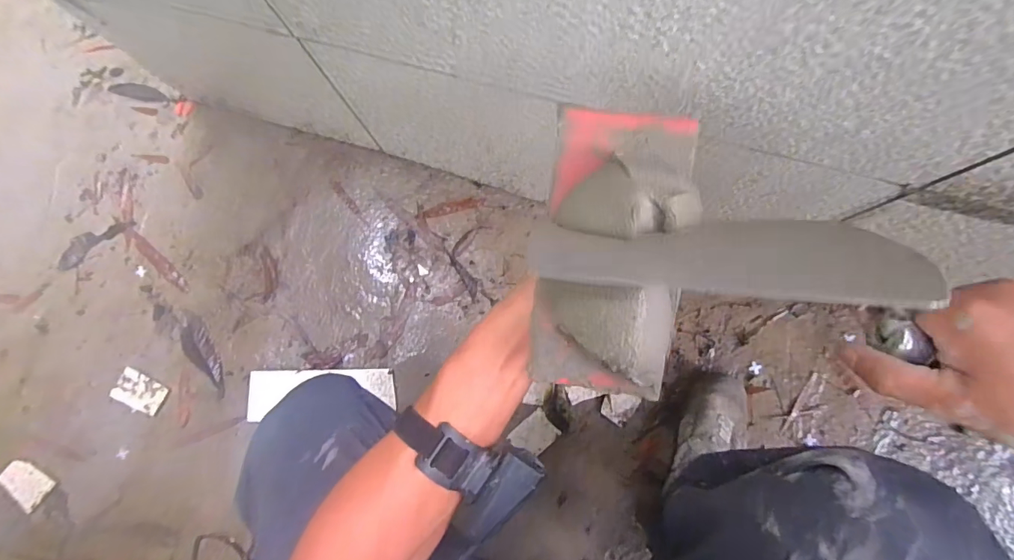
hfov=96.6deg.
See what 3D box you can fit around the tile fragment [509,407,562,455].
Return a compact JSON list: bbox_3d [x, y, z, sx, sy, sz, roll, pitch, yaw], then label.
[{"bbox_3d":[0.043,0.232,0.679,0.062,0.013,0.051,-42,83,-2],"label":"tile fragment"}]

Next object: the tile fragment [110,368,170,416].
[{"bbox_3d":[-0.574,0.173,0.706,0.080,0.008,0.050,24,79,-4],"label":"tile fragment"}]

